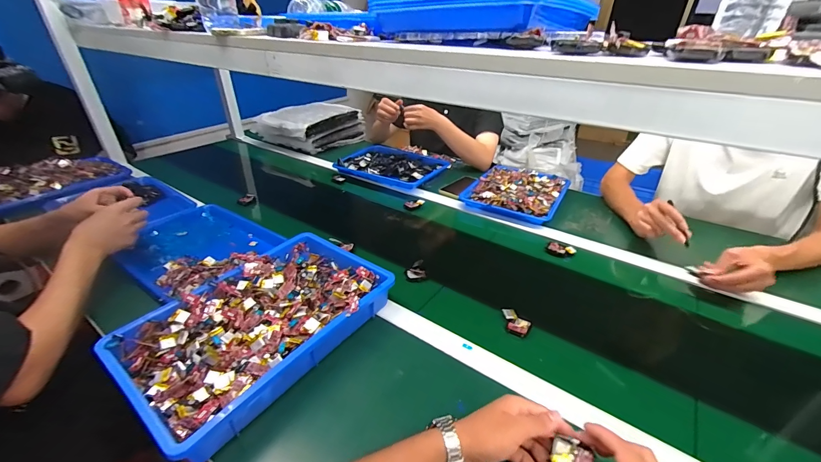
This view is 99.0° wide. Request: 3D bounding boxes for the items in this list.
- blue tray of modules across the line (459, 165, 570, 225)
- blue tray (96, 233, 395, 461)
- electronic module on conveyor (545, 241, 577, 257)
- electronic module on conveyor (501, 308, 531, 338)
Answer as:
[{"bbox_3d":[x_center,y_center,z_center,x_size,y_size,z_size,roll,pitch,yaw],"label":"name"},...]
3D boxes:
[{"bbox_3d":[0.315,-0.120,1.031,0.249,0.047,0.301,18,37,28],"label":"blue tray of modules across the line"},{"bbox_3d":[-0.224,0.130,0.560,0.249,0.055,0.385,22,38,32],"label":"blue tray"},{"bbox_3d":[0.338,0.043,0.792,0.061,0.012,0.043,19,37,29],"label":"electronic module on conveyor"},{"bbox_3d":[0.179,0.155,0.603,0.050,0.016,0.040,21,38,31],"label":"electronic module on conveyor"}]

